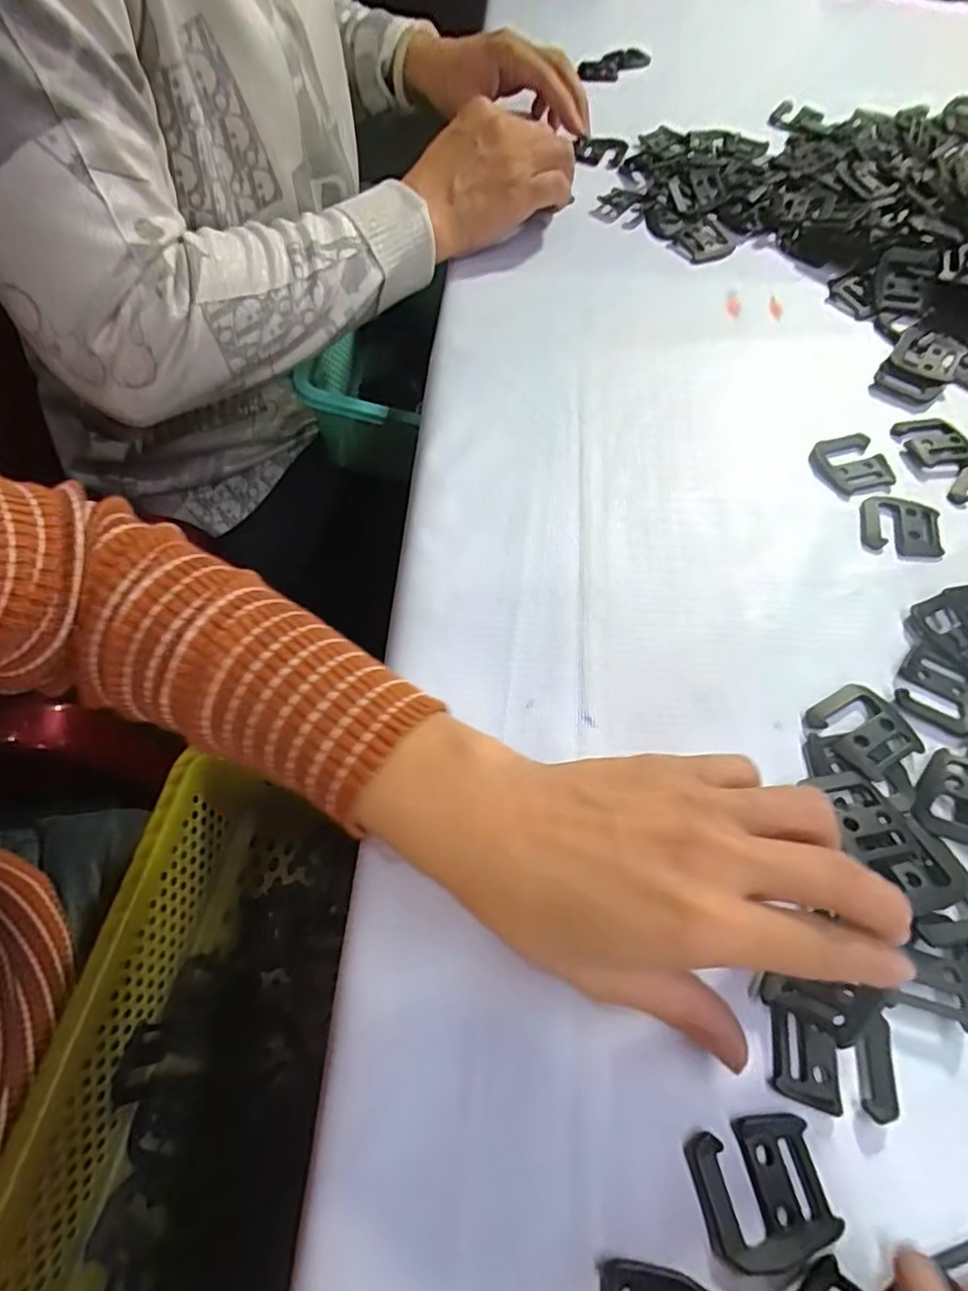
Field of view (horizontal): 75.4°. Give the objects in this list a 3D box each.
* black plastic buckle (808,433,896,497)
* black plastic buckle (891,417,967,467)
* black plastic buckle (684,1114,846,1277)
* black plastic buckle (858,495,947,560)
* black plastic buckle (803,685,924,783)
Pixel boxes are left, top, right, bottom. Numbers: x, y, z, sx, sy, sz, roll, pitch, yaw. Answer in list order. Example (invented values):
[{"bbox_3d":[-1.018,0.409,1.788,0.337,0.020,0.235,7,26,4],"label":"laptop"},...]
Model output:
[{"bbox_3d":[0.210,-0.104,0.357,0.040,0.004,0.041,-18,62,-9],"label":"black plastic buckle"},{"bbox_3d":[0.260,-0.118,0.361,0.031,0.007,0.040,-8,61,-3],"label":"black plastic buckle"},{"bbox_3d":[0.089,0.174,0.199,0.040,0.004,0.036,-13,62,-6],"label":"black plastic buckle"},{"bbox_3d":[0.223,-0.064,0.334,0.040,0.004,0.040,10,62,7],"label":"black plastic buckle"},{"bbox_3d":[0.168,0.036,0.274,0.038,0.005,0.038,-27,64,-13],"label":"black plastic buckle"}]

